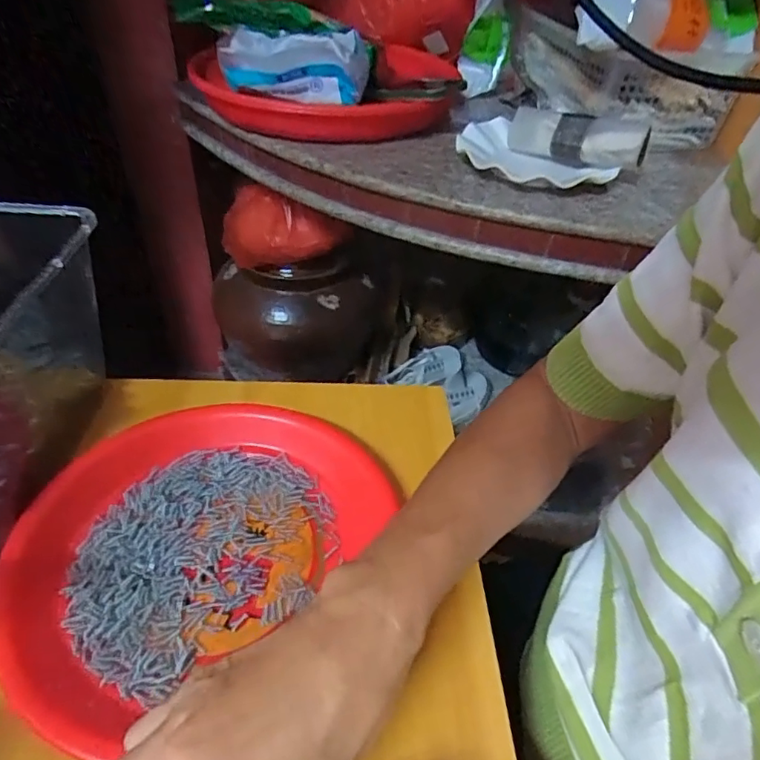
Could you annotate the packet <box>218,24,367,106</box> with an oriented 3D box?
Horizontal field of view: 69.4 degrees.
[{"bbox_3d":[-0.094,-0.353,0.615,0.157,0.061,0.082,2,42,-4],"label":"packet"}]

